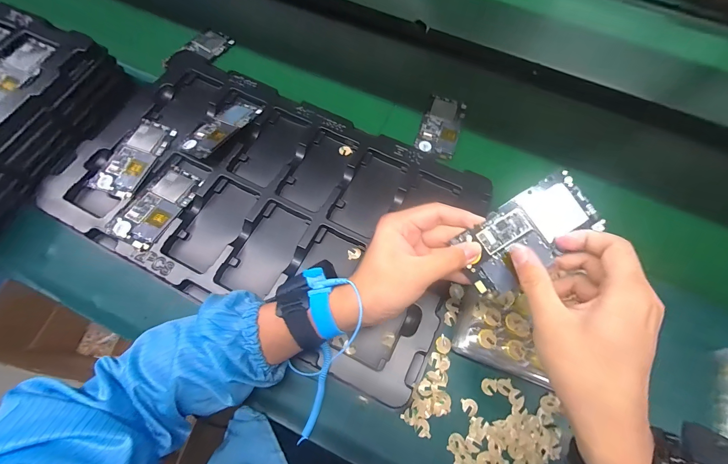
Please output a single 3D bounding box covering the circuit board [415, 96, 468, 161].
[{"bbox_3d":[0.129,-0.180,0.518,0.065,0.008,0.124,18,68,5],"label":"circuit board"}]

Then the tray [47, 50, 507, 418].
[{"bbox_3d":[-0.128,-0.051,0.441,0.546,0.031,0.324,27,69,9],"label":"tray"}]

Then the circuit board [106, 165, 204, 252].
[{"bbox_3d":[-0.281,-0.035,0.422,0.062,0.008,0.119,24,68,8],"label":"circuit board"}]

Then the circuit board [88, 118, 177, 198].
[{"bbox_3d":[-0.332,-0.109,0.447,0.064,0.008,0.123,19,68,5],"label":"circuit board"}]

